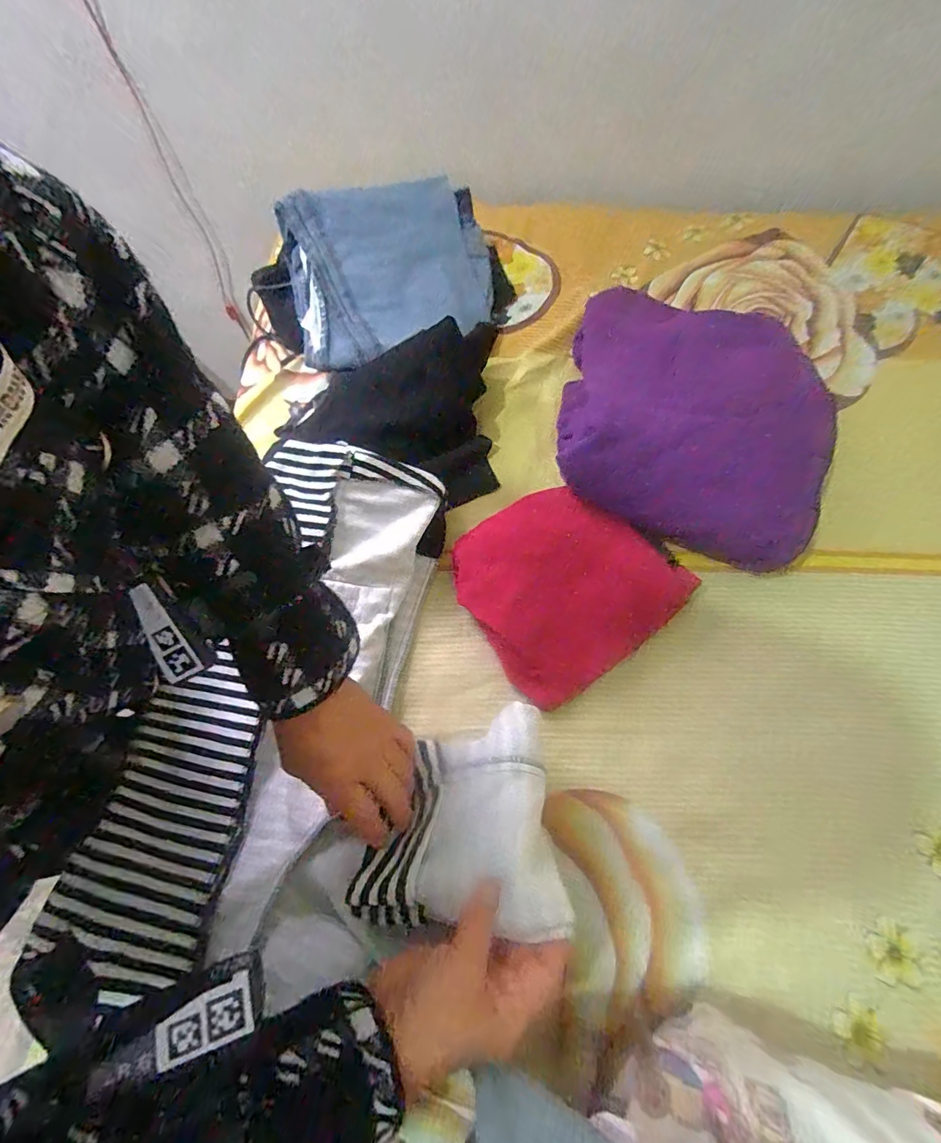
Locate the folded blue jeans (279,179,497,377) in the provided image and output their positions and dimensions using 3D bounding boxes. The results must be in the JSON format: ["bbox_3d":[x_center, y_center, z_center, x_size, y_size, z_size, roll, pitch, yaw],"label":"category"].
[{"bbox_3d":[-0.094,-0.361,0.578,0.247,0.061,0.220,-14,88,-8],"label":"folded blue jeans"}]

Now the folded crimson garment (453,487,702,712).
[{"bbox_3d":[0.089,0.010,0.480,0.189,0.051,0.187,-34,66,-15],"label":"folded crimson garment"}]

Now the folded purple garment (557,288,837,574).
[{"bbox_3d":[0.245,-0.187,0.543,0.266,0.093,0.332,11,63,8],"label":"folded purple garment"}]

